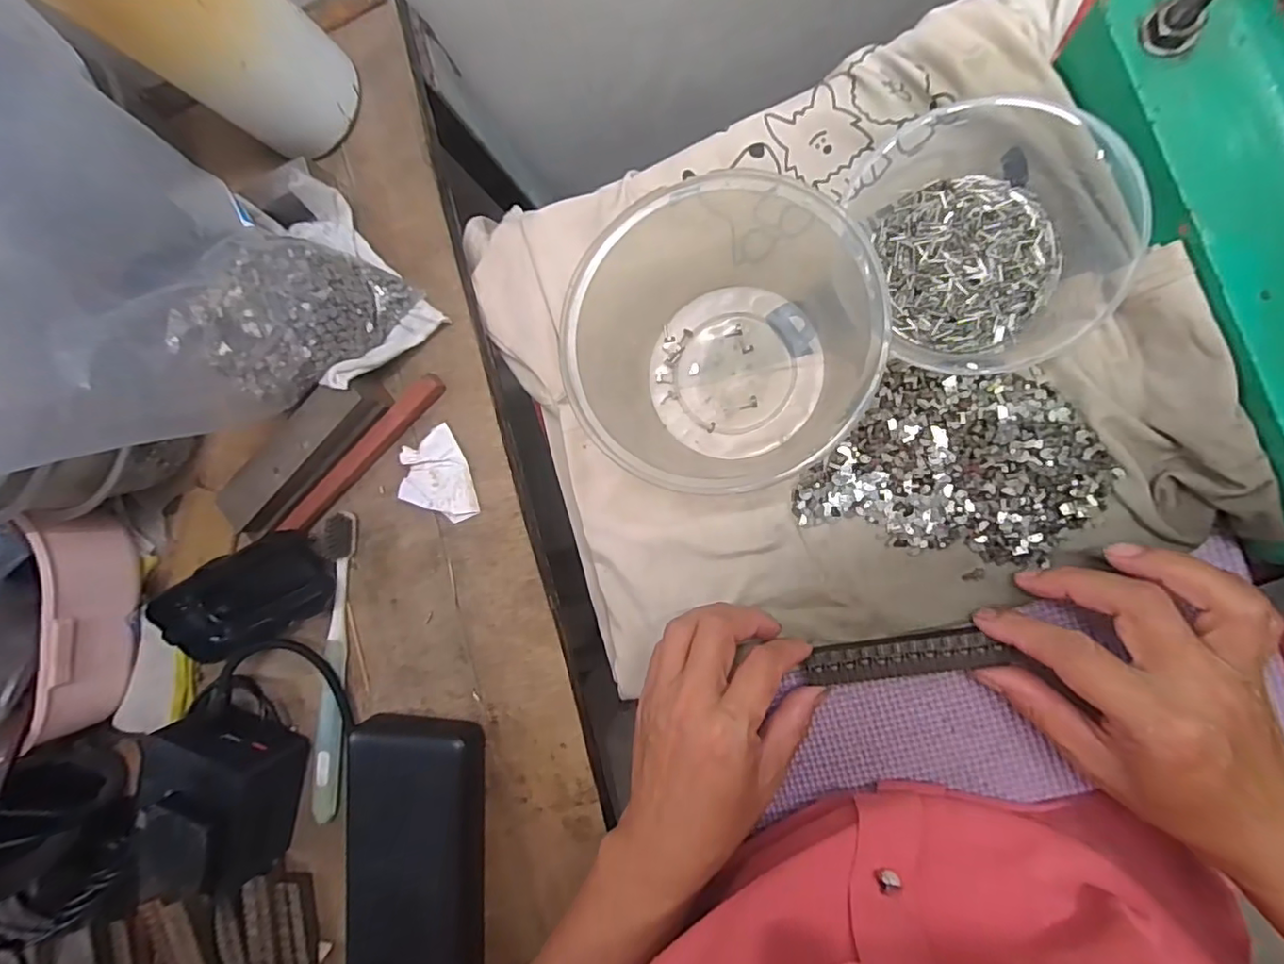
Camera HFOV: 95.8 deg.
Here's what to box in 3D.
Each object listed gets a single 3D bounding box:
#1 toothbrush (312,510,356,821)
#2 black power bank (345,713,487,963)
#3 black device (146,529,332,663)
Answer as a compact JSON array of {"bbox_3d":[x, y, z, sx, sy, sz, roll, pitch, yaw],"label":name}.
[{"bbox_3d":[-0.184,0.110,0.341,0.020,0.015,0.183,3,91,13],"label":"toothbrush"},{"bbox_3d":[-0.128,0.211,0.324,0.072,0.027,0.160,1,91,13],"label":"black power bank"},{"bbox_3d":[-0.234,0.069,0.342,0.111,0.033,0.054,-23,88,12],"label":"black device"}]

